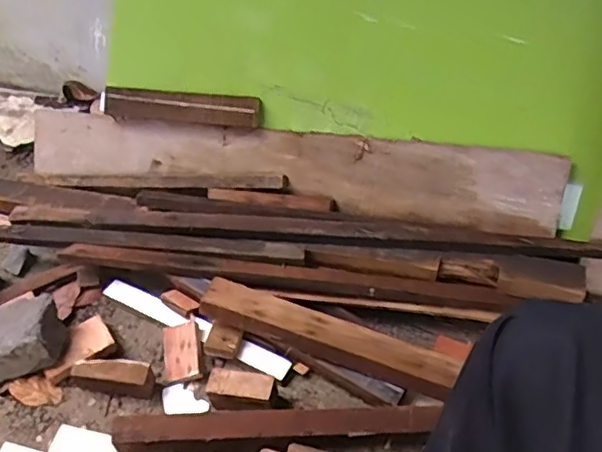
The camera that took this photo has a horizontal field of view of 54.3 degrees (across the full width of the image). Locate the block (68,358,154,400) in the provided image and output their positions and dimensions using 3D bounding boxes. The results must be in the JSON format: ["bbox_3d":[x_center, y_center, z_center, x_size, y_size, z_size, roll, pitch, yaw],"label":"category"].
[{"bbox_3d":[-0.282,0.227,0.884,0.127,0.051,0.032,3,46,3],"label":"block"}]

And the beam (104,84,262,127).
[{"bbox_3d":[-0.220,-0.223,1.089,0.291,0.053,0.032,7,47,7],"label":"beam"}]

